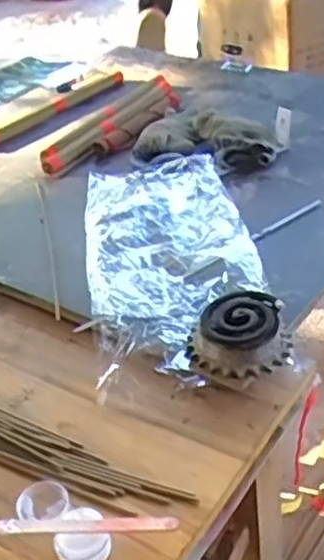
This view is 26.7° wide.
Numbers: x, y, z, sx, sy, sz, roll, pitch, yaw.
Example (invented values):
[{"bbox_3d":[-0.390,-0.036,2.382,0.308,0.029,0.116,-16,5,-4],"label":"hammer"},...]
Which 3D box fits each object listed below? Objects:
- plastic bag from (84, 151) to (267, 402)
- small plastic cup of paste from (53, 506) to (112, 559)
[{"bbox_3d":[0.006,-0.043,0.733,0.169,0.017,0.374,-8,35,-3],"label":"plastic bag"},{"bbox_3d":[-0.053,0.178,0.467,0.035,0.026,0.034,-4,35,3],"label":"small plastic cup of paste"}]

